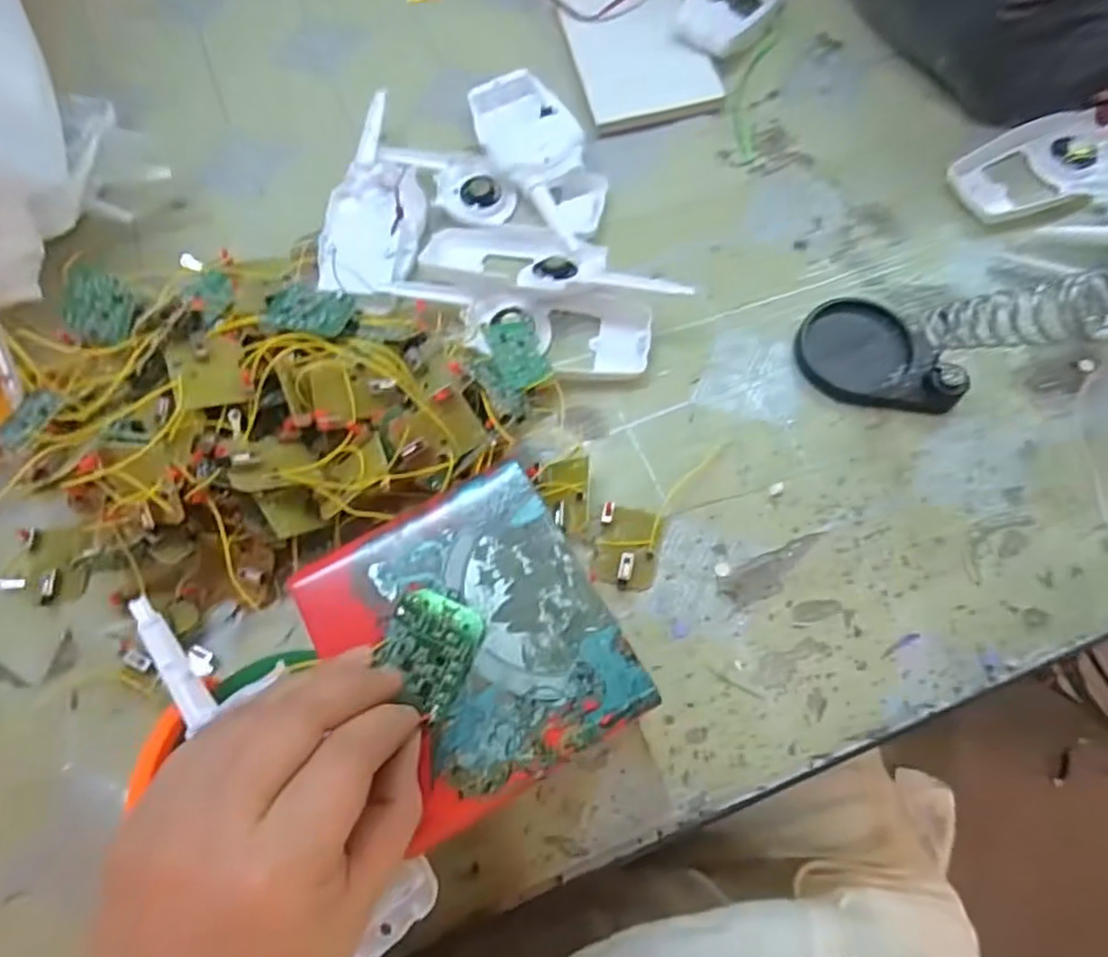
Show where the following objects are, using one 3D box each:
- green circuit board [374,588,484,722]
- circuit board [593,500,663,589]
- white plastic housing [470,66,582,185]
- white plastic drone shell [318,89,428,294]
[{"bbox_3d":[-0.047,0.064,0.251,0.033,0.004,0.039,31,72,-12],"label":"green circuit board"},{"bbox_3d":[0.040,0.037,0.361,0.033,0.010,0.044,11,69,6],"label":"circuit board"},{"bbox_3d":[-0.021,-0.242,0.464,0.062,0.021,0.102,-23,70,-7],"label":"white plastic housing"},{"bbox_3d":[-0.119,-0.182,0.444,0.064,0.026,0.155,-3,69,1],"label":"white plastic drone shell"}]

